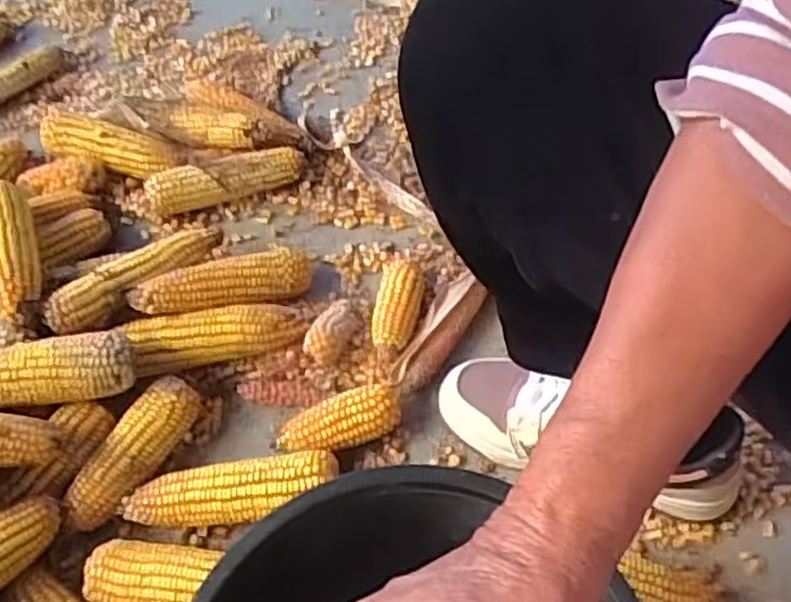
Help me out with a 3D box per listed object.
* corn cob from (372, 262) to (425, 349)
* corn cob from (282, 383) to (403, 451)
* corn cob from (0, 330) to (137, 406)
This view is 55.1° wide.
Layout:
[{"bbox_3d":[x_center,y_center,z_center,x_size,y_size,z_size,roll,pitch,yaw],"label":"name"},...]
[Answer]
[{"bbox_3d":[0.003,0.000,0.713,0.045,0.039,0.090,4,58,6],"label":"corn cob"},{"bbox_3d":[-0.046,0.107,0.655,0.101,0.043,0.044,-21,59,-10],"label":"corn cob"},{"bbox_3d":[-0.308,0.061,0.638,0.176,0.048,0.053,-8,58,-2],"label":"corn cob"}]

